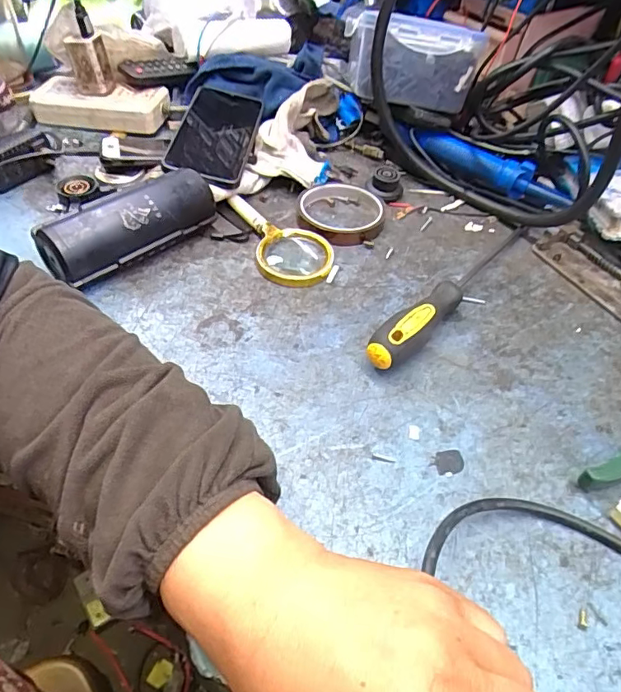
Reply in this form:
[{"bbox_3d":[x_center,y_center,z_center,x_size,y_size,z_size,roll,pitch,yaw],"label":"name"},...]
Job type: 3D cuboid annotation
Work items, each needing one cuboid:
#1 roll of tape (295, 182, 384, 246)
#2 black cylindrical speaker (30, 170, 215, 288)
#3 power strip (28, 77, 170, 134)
[{"bbox_3d":[0.031,-0.135,0.524,0.085,0.016,0.097,-2,48,-5],"label":"roll of tape"},{"bbox_3d":[-0.155,-0.102,0.457,0.052,0.052,0.154,35,54,25],"label":"black cylindrical speaker"},{"bbox_3d":[-0.249,-0.286,0.620,0.154,0.033,0.060,9,48,5],"label":"power strip"}]

